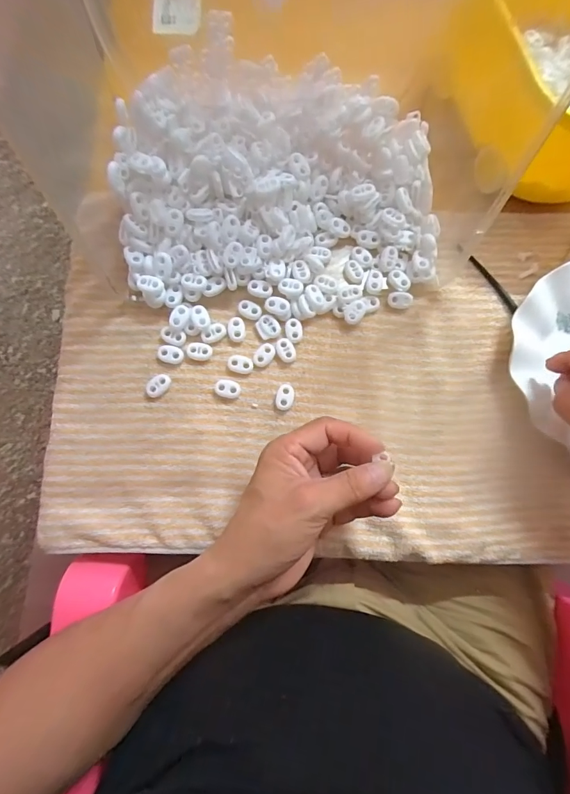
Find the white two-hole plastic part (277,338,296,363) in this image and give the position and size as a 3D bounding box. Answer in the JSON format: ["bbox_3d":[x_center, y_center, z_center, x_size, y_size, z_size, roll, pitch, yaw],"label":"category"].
[{"bbox_3d":[0.001,-0.041,0.345,0.015,0.004,0.023,-17,81,-5],"label":"white two-hole plastic part"}]

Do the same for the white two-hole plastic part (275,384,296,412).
[{"bbox_3d":[0.000,0.000,0.339,0.016,0.006,0.023,10,80,-1],"label":"white two-hole plastic part"}]

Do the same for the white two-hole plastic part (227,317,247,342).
[{"bbox_3d":[-0.043,-0.060,0.345,0.016,0.004,0.023,-5,80,-4],"label":"white two-hole plastic part"}]

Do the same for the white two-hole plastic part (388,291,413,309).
[{"bbox_3d":[0.104,-0.087,0.353,0.021,0.006,0.014,6,80,-1],"label":"white two-hole plastic part"}]

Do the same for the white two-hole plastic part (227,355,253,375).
[{"bbox_3d":[-0.039,-0.028,0.341,0.022,0.004,0.016,18,80,1],"label":"white two-hole plastic part"}]

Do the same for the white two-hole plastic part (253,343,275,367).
[{"bbox_3d":[-0.018,-0.037,0.343,0.014,0.004,0.023,32,80,3],"label":"white two-hole plastic part"}]

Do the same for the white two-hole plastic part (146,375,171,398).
[{"bbox_3d":[-0.108,-0.010,0.335,0.014,0.006,0.022,41,81,5],"label":"white two-hole plastic part"}]

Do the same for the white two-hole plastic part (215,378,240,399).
[{"bbox_3d":[-0.049,-0.007,0.338,0.022,0.005,0.016,7,80,-1],"label":"white two-hole plastic part"}]

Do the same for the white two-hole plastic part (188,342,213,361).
[{"bbox_3d":[-0.074,-0.040,0.342,0.020,0.004,0.015,5,80,-2],"label":"white two-hole plastic part"}]

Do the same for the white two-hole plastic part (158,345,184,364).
[{"bbox_3d":[-0.100,-0.037,0.341,0.022,0.004,0.015,18,80,1],"label":"white two-hole plastic part"}]

